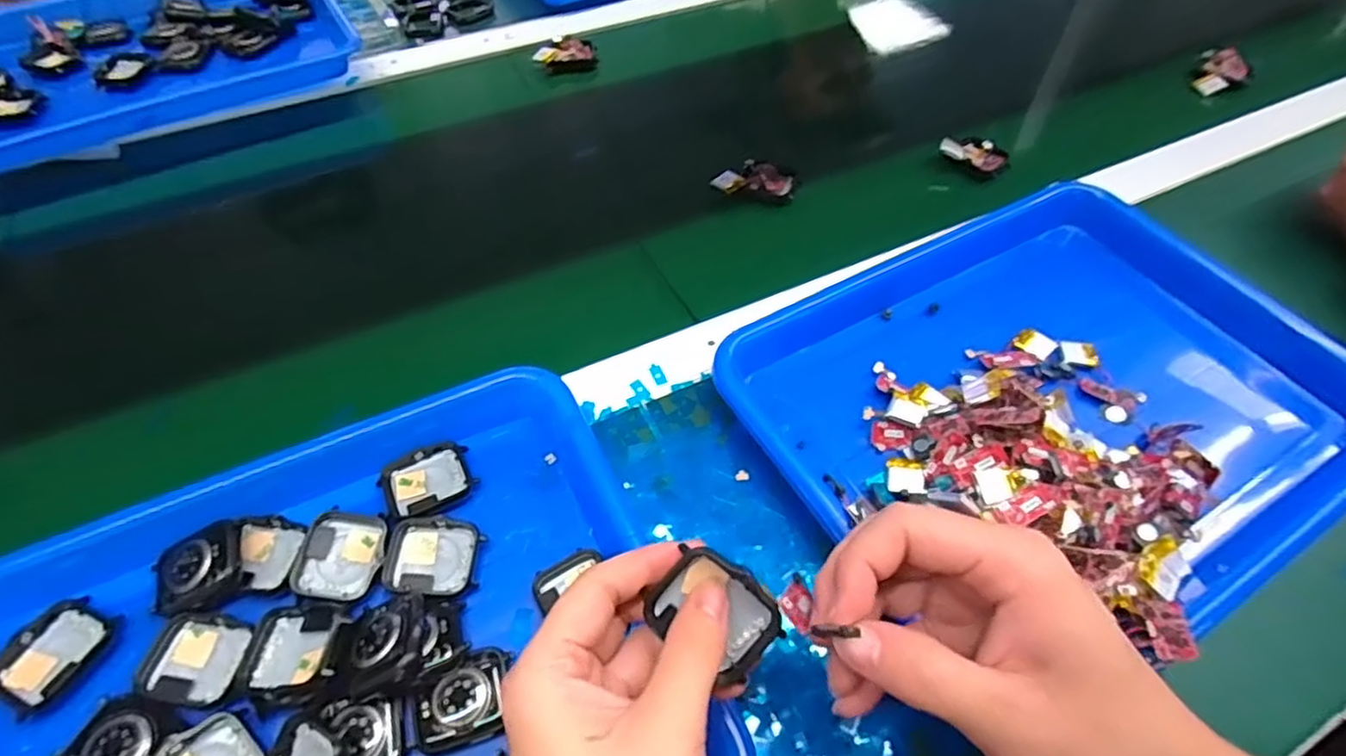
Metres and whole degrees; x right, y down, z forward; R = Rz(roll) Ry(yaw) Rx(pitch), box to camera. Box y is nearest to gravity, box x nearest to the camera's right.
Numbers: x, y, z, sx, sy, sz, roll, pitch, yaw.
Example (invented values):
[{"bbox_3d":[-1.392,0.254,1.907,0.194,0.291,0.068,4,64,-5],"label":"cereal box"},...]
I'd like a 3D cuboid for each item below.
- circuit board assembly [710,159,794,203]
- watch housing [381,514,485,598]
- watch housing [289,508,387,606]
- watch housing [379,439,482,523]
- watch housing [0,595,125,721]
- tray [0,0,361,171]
[{"bbox_3d":[0.063,-0.156,0.529,0.062,0.013,0.033,1,55,1],"label":"circuit board assembly"},{"bbox_3d":[-0.118,0.089,0.331,0.044,0.010,0.039,-4,55,-3],"label":"watch housing"},{"bbox_3d":[-0.163,0.088,0.332,0.039,0.012,0.044,1,55,0],"label":"watch housing"},{"bbox_3d":[-0.130,0.055,0.358,0.045,0.008,0.037,-24,58,-16],"label":"watch housing"},{"bbox_3d":[-0.286,0.126,0.307,0.037,0.008,0.047,21,57,14],"label":"watch housing"},{"bbox_3d":[-0.480,-0.298,0.611,0.329,0.037,0.236,-29,60,-19],"label":"tray"}]

